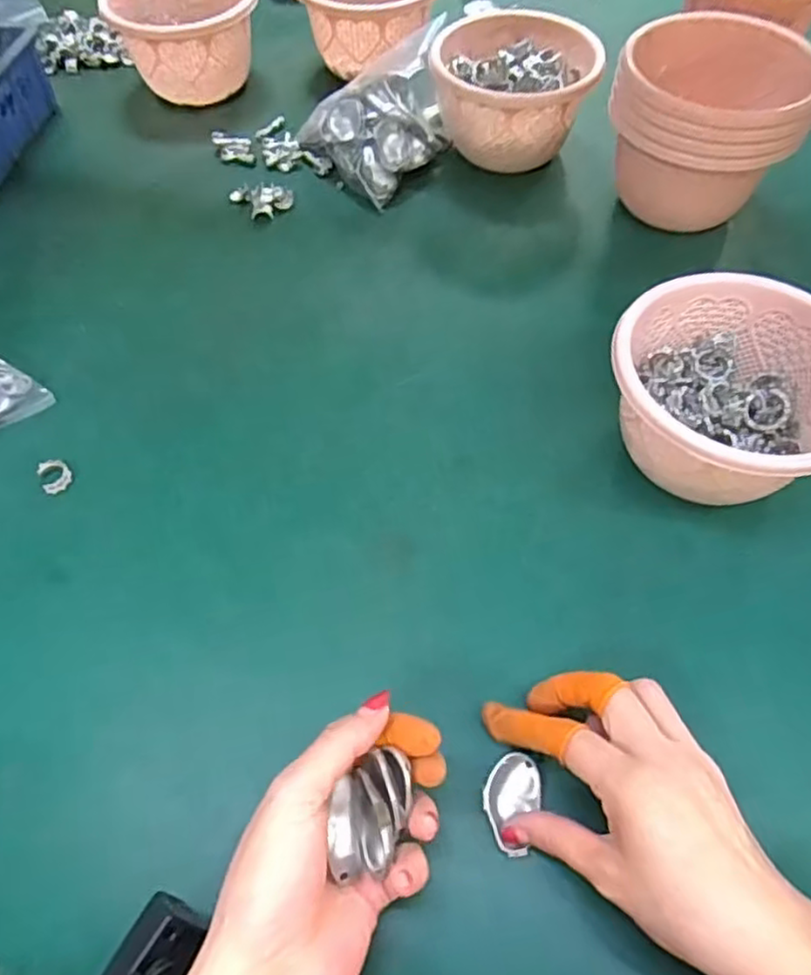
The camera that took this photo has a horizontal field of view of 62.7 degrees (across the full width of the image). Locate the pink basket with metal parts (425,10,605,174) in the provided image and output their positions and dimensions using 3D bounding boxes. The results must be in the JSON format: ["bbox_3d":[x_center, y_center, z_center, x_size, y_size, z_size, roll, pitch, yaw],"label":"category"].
[{"bbox_3d":[0.100,-0.356,0.615,0.131,0.092,0.120,0,58,0],"label":"pink basket with metal parts"}]

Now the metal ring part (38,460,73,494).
[{"bbox_3d":[-0.238,-0.008,0.453,0.019,0.006,0.026,-24,61,-14],"label":"metal ring part"}]

